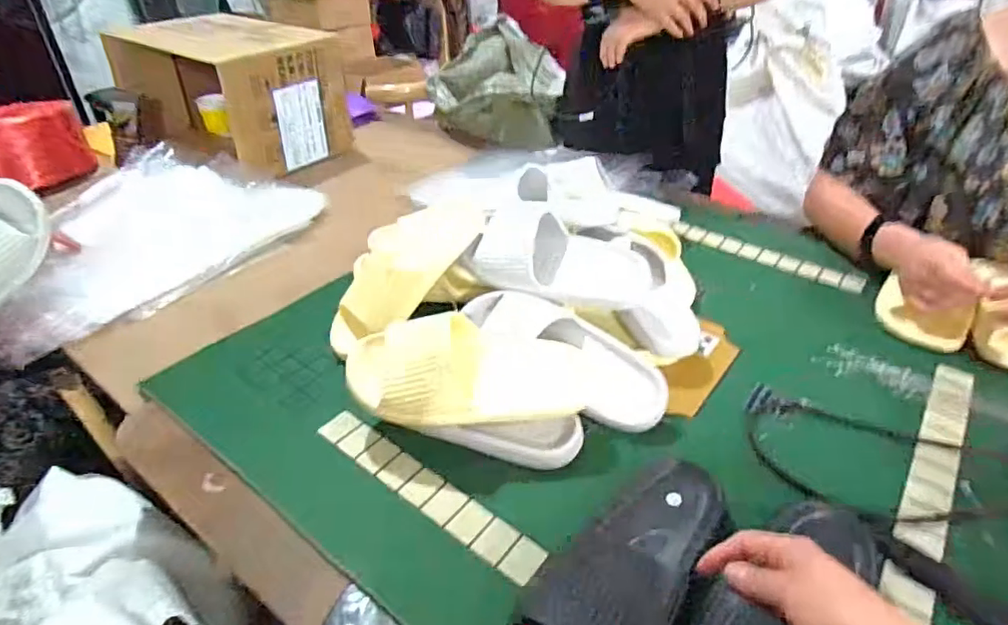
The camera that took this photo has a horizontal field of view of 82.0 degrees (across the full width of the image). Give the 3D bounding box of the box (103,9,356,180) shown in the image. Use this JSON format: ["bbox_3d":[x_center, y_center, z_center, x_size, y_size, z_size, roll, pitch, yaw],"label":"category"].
[{"bbox_3d":[-0.549,-0.467,1.248,0.436,0.237,0.325,21,41,28],"label":"box"}]

